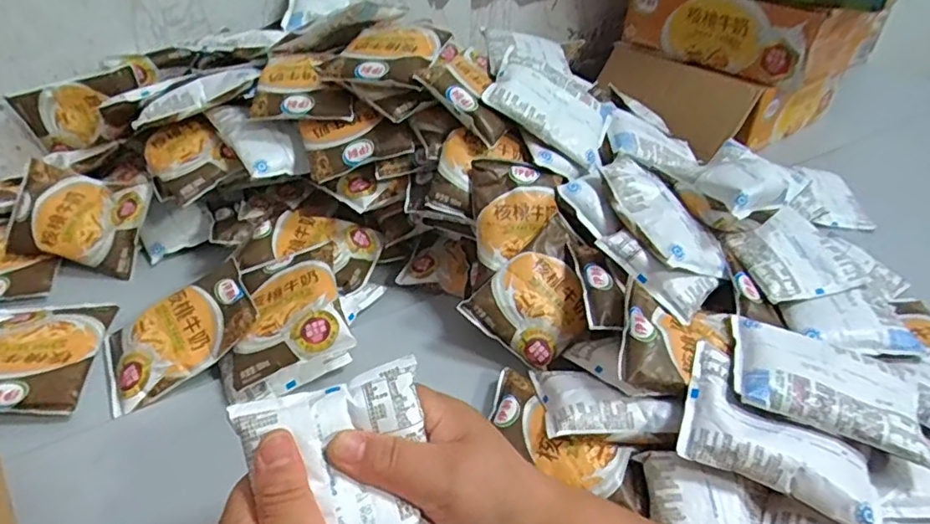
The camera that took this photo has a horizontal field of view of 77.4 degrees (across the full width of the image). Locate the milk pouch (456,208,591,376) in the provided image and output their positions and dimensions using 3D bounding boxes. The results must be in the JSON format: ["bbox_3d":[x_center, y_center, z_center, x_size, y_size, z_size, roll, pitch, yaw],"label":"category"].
[{"bbox_3d":[0.072,0.027,0.508,0.125,0.018,0.087,-42,81,-19],"label":"milk pouch"}]

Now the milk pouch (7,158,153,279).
[{"bbox_3d":[-0.386,-0.044,0.584,0.117,0.022,0.095,11,73,-4],"label":"milk pouch"}]

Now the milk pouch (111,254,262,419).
[{"bbox_3d":[-0.245,0.059,0.497,0.129,0.023,0.091,-32,60,-12],"label":"milk pouch"}]

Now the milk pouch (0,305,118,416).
[{"bbox_3d":[-0.350,0.074,0.474,0.086,0.016,0.123,-4,37,-11],"label":"milk pouch"}]

